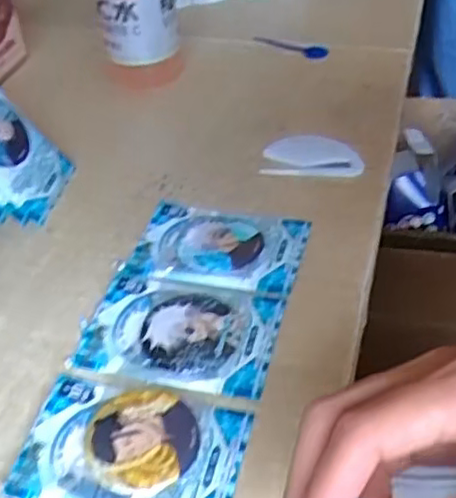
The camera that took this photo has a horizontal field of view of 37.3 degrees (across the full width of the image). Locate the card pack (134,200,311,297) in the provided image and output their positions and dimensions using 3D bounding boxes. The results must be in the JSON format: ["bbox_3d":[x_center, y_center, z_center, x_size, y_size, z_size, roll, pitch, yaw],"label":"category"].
[{"bbox_3d":[-0.004,-0.003,0.418,0.099,0.009,0.072,6,45,13],"label":"card pack"}]

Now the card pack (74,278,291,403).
[{"bbox_3d":[-0.026,0.045,0.371,0.102,0.009,0.070,6,43,13],"label":"card pack"}]

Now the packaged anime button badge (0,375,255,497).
[{"bbox_3d":[-0.045,0.094,0.317,0.102,0.009,0.071,7,43,13],"label":"packaged anime button badge"}]

